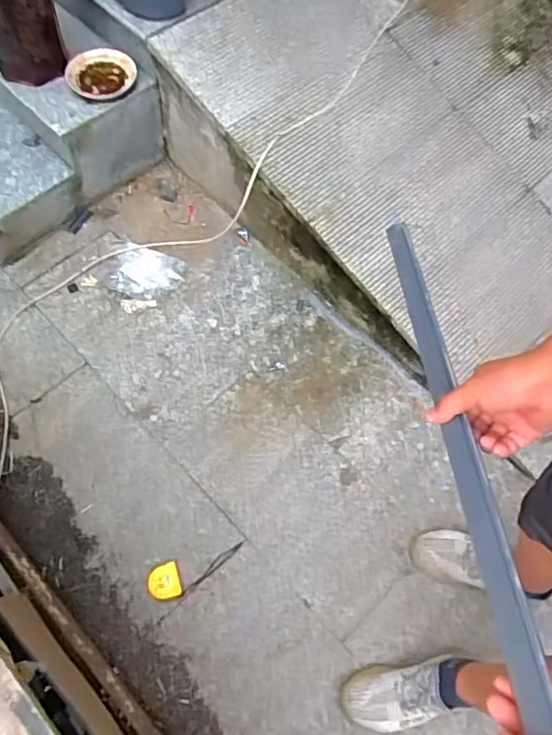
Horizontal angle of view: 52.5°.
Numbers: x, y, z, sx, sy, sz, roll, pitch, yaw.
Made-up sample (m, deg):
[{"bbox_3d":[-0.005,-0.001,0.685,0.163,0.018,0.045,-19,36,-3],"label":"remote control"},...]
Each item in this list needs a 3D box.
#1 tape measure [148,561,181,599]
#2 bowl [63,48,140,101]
[{"bbox_3d":[-0.236,0.455,1.184,0.066,0.024,0.069,-19,67,-6],"label":"tape measure"},{"bbox_3d":[-0.471,-0.778,1.480,0.182,0.028,0.171,1,64,-3],"label":"bowl"}]

